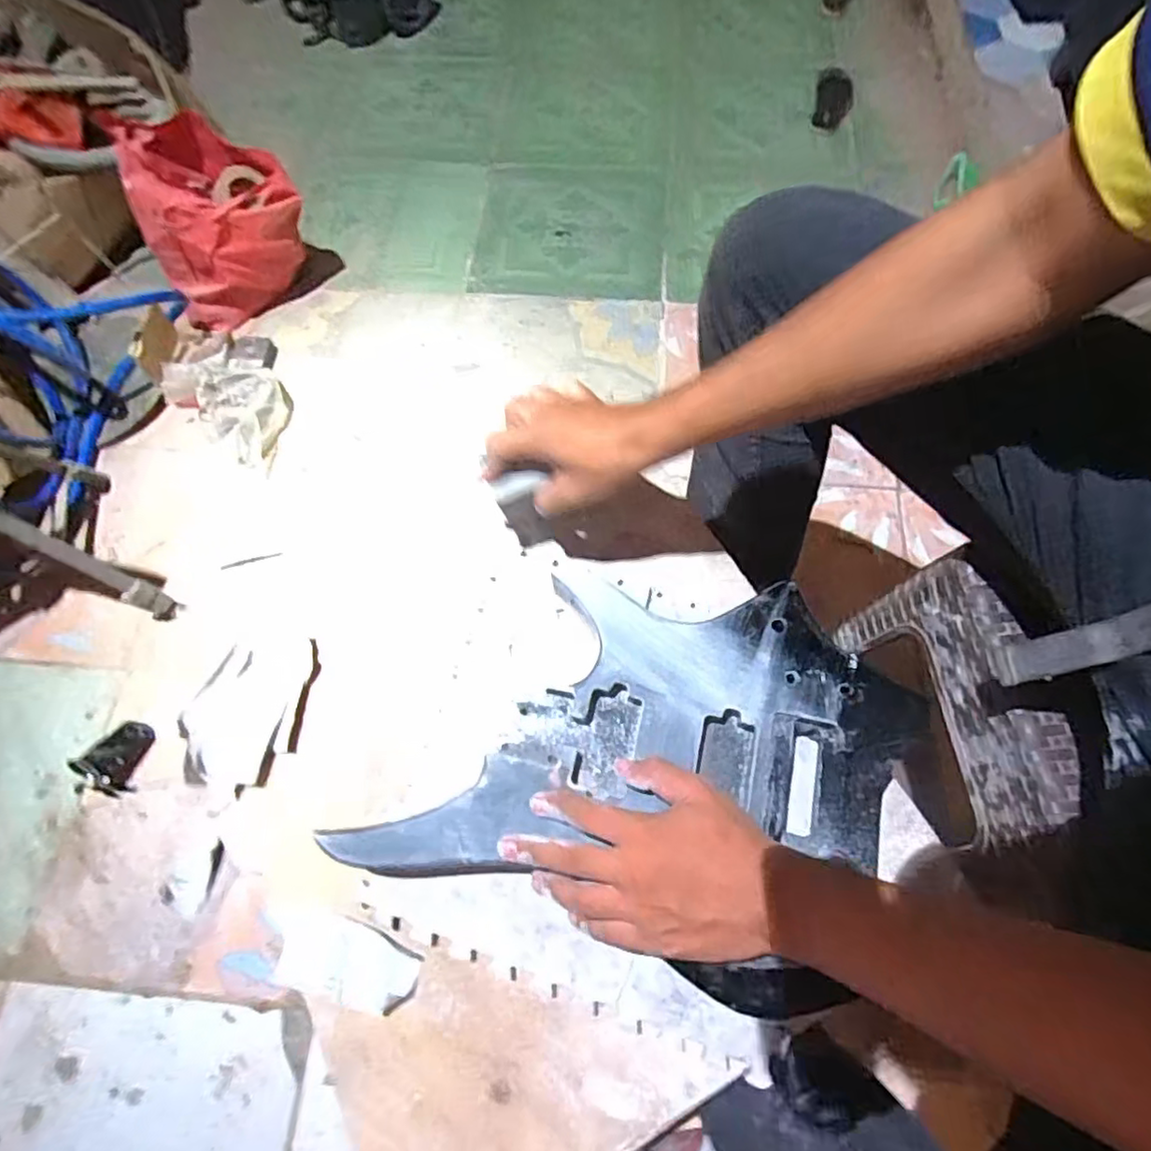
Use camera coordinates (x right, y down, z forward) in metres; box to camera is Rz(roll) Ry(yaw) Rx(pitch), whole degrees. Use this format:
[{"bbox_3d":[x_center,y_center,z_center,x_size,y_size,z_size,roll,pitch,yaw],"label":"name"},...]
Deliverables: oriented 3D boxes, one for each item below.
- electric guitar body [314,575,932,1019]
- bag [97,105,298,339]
[{"bbox_3d":[0.051,0.127,0.463,0.366,0.043,0.262,15,68,9],"label":"electric guitar body"},{"bbox_3d":[-0.632,-0.638,1.154,0.275,0.290,0.160,-17,67,-5],"label":"bag"}]

